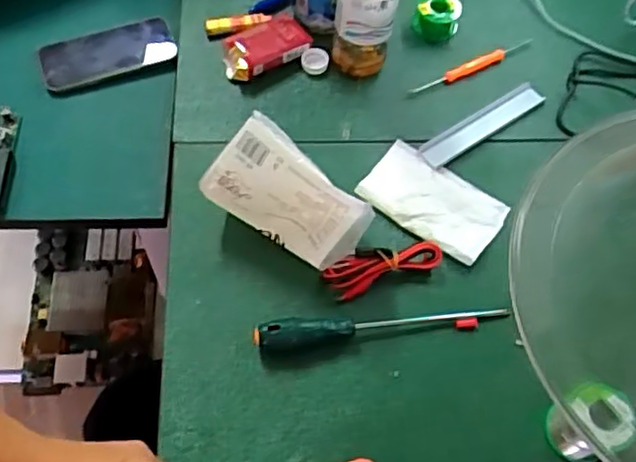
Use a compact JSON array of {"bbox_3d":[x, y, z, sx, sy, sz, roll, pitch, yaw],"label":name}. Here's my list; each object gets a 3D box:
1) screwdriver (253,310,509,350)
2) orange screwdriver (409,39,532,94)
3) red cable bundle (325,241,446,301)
[{"bbox_3d":[0.059,0.083,0.603,0.229,0.027,0.025,-6,61,-5],"label":"screwdriver"},{"bbox_3d":[0.178,-0.189,0.770,0.165,0.008,0.016,-26,65,-15],"label":"orange screwdriver"},{"bbox_3d":[0.060,0.032,0.634,0.111,0.020,0.036,-18,63,-11],"label":"red cable bundle"}]

